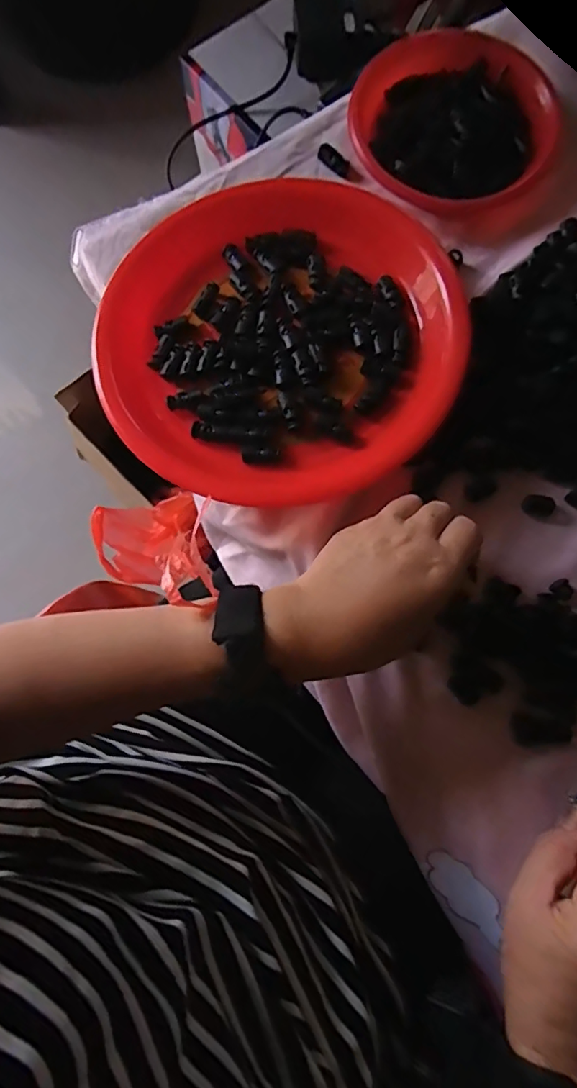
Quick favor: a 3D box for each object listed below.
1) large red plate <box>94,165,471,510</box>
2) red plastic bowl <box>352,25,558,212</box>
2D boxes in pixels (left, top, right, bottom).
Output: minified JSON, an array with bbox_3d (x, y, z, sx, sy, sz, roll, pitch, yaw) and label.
[{"bbox_3d":[-0.007,-0.155,0.393,0.257,0.041,0.261,0,80,1],"label":"large red plate"},{"bbox_3d":[0.134,-0.339,0.425,0.155,0.030,0.136,28,82,6],"label":"red plastic bowl"}]

